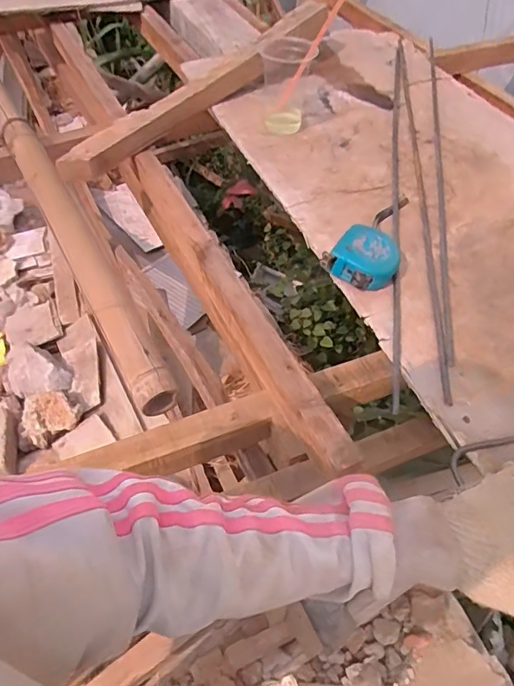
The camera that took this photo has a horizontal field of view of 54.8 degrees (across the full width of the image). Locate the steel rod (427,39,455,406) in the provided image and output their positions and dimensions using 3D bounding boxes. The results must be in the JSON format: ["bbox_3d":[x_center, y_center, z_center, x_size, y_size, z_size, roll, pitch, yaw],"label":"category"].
[{"bbox_3d":[0.280,-0.265,0.761,0.017,0.012,0.852,8,54,6],"label":"steel rod"}]

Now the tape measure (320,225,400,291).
[{"bbox_3d":[0.132,-0.104,0.603,0.080,0.040,0.076,0,54,0],"label":"tape measure"}]

